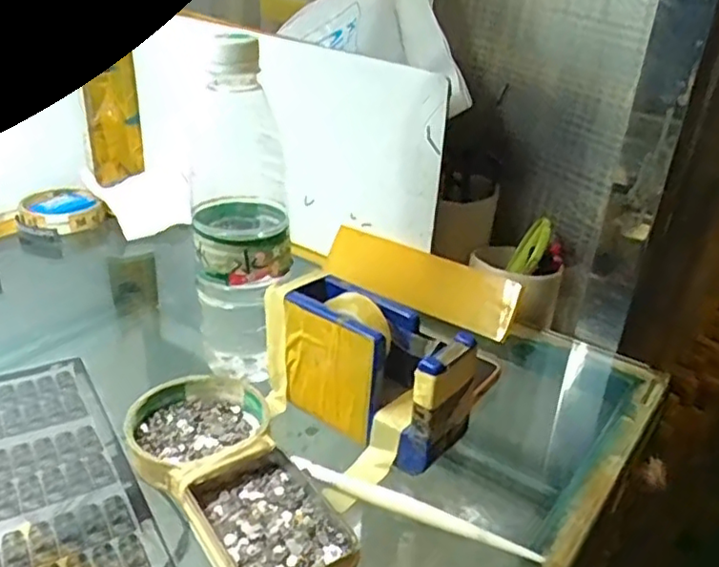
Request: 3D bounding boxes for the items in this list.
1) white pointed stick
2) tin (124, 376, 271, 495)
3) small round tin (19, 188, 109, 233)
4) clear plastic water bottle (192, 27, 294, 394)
[{"bbox_3d":[0.027,0.121,0.352,0.143,0.007,0.008,15,30,22],"label":"white pointed stick"},{"bbox_3d":[-0.096,0.087,0.386,0.080,0.017,0.086,2,27,-1],"label":"tin"},{"bbox_3d":[-0.317,-0.082,0.693,0.084,0.019,0.098,-9,29,-21],"label":"small round tin"},{"bbox_3d":[-0.076,-0.042,0.420,0.061,0.213,0.071,-4,28,-12],"label":"clear plastic water bottle"}]

